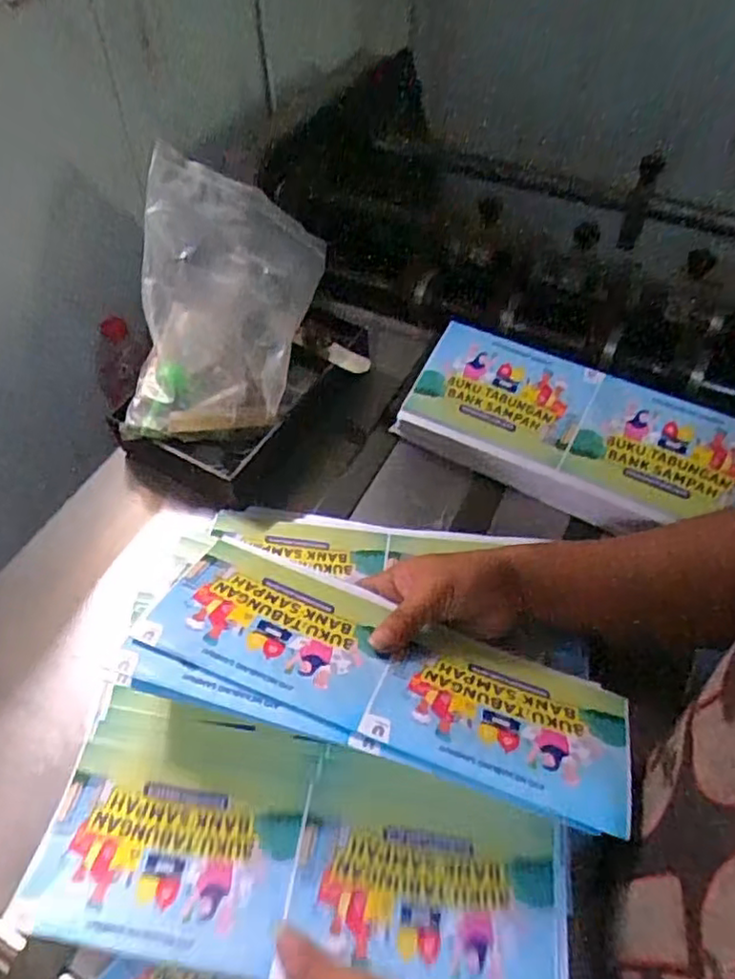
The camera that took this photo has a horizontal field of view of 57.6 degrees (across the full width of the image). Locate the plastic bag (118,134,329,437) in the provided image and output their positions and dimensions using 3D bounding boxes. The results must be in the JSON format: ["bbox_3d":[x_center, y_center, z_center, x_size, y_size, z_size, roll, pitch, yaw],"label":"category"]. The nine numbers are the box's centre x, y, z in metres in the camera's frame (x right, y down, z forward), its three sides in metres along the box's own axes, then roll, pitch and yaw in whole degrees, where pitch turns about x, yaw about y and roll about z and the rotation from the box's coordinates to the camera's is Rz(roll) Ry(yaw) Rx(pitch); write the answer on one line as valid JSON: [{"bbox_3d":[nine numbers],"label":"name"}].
[{"bbox_3d":[-0.131,-0.186,0.611,0.142,0.125,0.261,4,53,5],"label":"plastic bag"}]

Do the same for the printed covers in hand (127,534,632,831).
[{"bbox_3d":[0.010,0.112,0.433,0.305,0.014,0.134,16,33,8],"label":"printed covers in hand"}]

